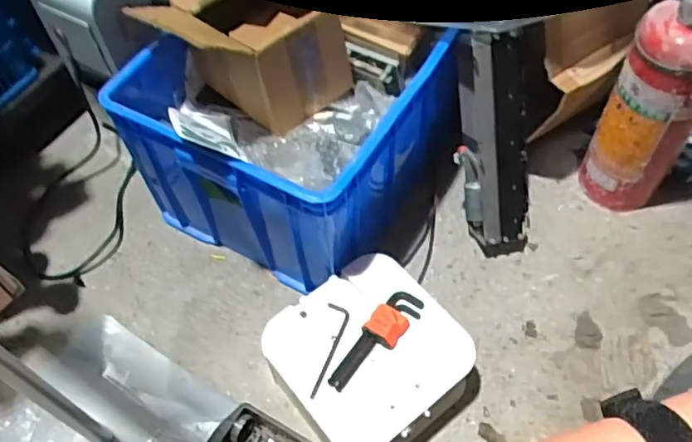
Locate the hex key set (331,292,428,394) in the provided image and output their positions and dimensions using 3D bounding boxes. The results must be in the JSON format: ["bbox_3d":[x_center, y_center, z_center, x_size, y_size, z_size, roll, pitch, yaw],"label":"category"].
[{"bbox_3d":[0.043,0.163,0.832,0.052,0.026,0.176,31,63,22],"label":"hex key set"}]

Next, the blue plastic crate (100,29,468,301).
[{"bbox_3d":[-0.087,-0.138,1.021,0.472,0.310,0.385,24,60,18],"label":"blue plastic crate"}]

